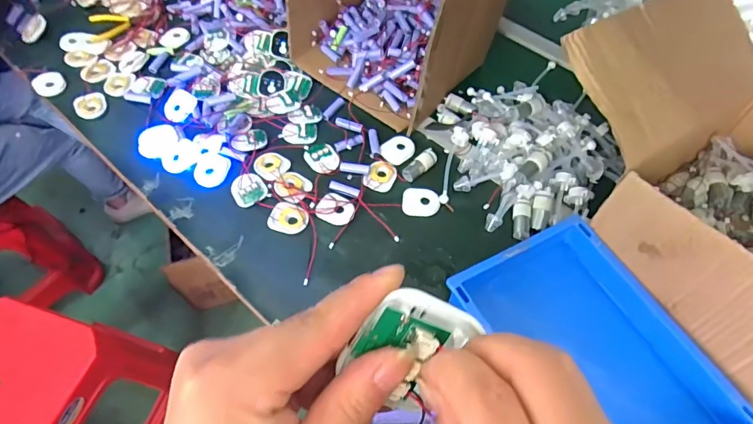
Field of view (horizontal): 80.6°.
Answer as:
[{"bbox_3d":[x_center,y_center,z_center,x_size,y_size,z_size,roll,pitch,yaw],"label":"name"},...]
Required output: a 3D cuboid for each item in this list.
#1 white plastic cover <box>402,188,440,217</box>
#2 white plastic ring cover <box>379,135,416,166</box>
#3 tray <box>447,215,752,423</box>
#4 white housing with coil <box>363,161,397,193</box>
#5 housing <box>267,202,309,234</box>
[{"bbox_3d":[0.071,-0.015,0.704,0.058,0.004,0.050,11,58,5],"label":"white plastic cover"},{"bbox_3d":[0.038,-0.105,0.758,0.059,0.009,0.049,-33,65,-21],"label":"white plastic ring cover"},{"bbox_3d":[0.264,0.195,0.548,0.215,0.112,0.341,-27,63,-18],"label":"tray"},{"bbox_3d":[0.008,-0.059,0.725,0.045,0.007,0.058,20,60,10],"label":"white housing with coil"},{"bbox_3d":[-0.134,0.009,0.677,0.058,0.004,0.049,19,59,10],"label":"housing"}]

